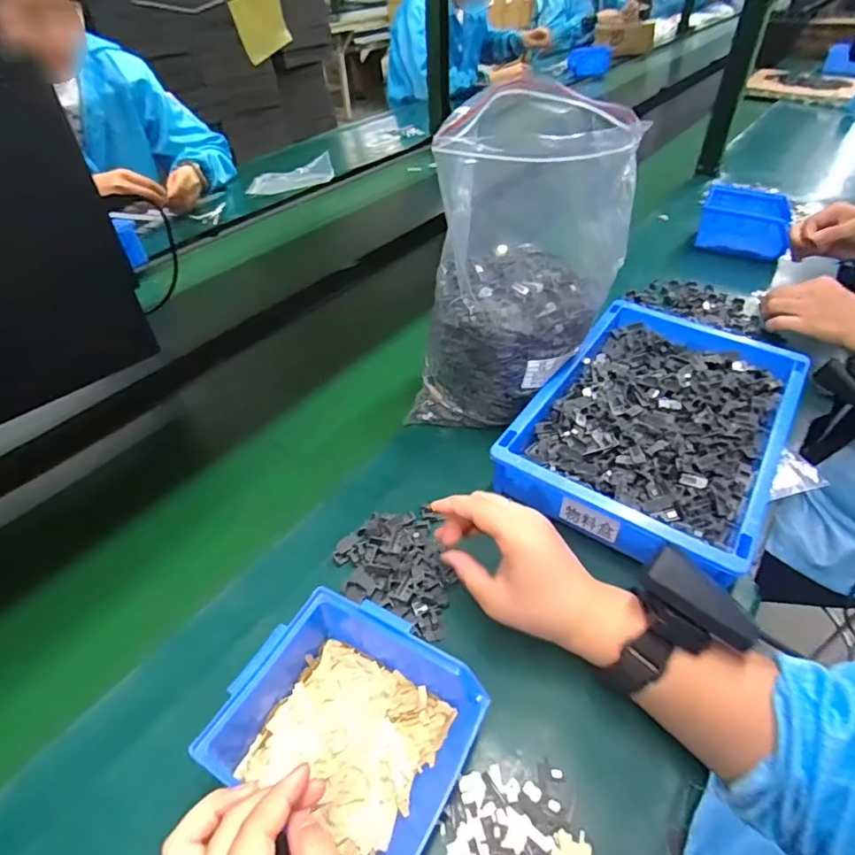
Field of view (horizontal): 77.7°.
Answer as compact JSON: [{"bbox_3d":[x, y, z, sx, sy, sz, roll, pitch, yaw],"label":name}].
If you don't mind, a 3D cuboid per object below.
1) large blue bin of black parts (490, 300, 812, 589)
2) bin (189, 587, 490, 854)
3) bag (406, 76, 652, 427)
[{"bbox_3d":[0.235,-0.013,0.534,0.211,0.056,0.333,27,51,24],"label":"large blue bin of black parts"},{"bbox_3d":[-0.050,0.187,0.334,0.145,0.060,0.125,19,48,18],"label":"bin"},{"bbox_3d":[0.096,-0.150,0.523,0.156,0.283,0.188,18,47,17],"label":"bag"}]

